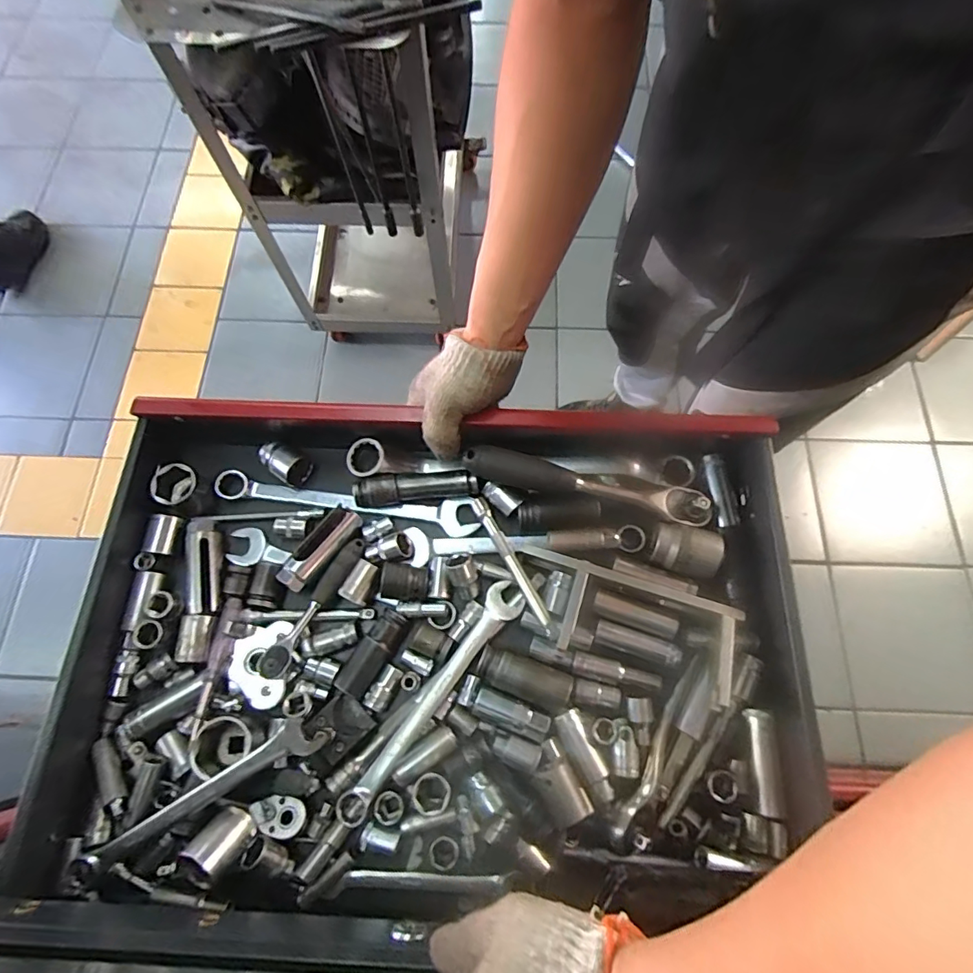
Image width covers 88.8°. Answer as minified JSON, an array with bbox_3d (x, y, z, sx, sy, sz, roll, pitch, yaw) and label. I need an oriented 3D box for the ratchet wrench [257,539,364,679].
[{"bbox_3d":[-0.159,0.108,0.455,0.022,0.027,0.138,27,74,7],"label":"ratchet wrench"}]

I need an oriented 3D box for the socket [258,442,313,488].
[{"bbox_3d":[-0.206,-0.024,0.507,0.043,0.036,0.031,36,75,10],"label":"socket"}]

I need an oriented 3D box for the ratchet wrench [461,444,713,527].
[{"bbox_3d":[0.098,-0.003,0.480,0.240,0.027,0.032,12,72,3],"label":"ratchet wrench"}]

